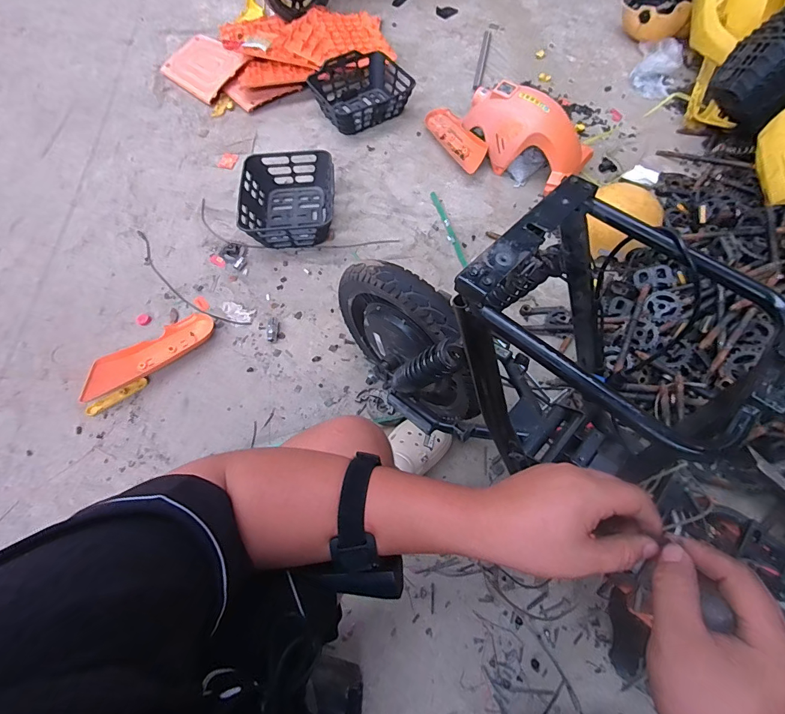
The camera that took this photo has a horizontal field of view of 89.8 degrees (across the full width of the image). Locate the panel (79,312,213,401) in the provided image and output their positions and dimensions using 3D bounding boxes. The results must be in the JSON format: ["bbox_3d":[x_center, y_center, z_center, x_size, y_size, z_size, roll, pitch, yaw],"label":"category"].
[{"bbox_3d":[-0.616,-0.014,0.999,0.323,0.050,0.093,-36,68,-17],"label":"panel"}]

